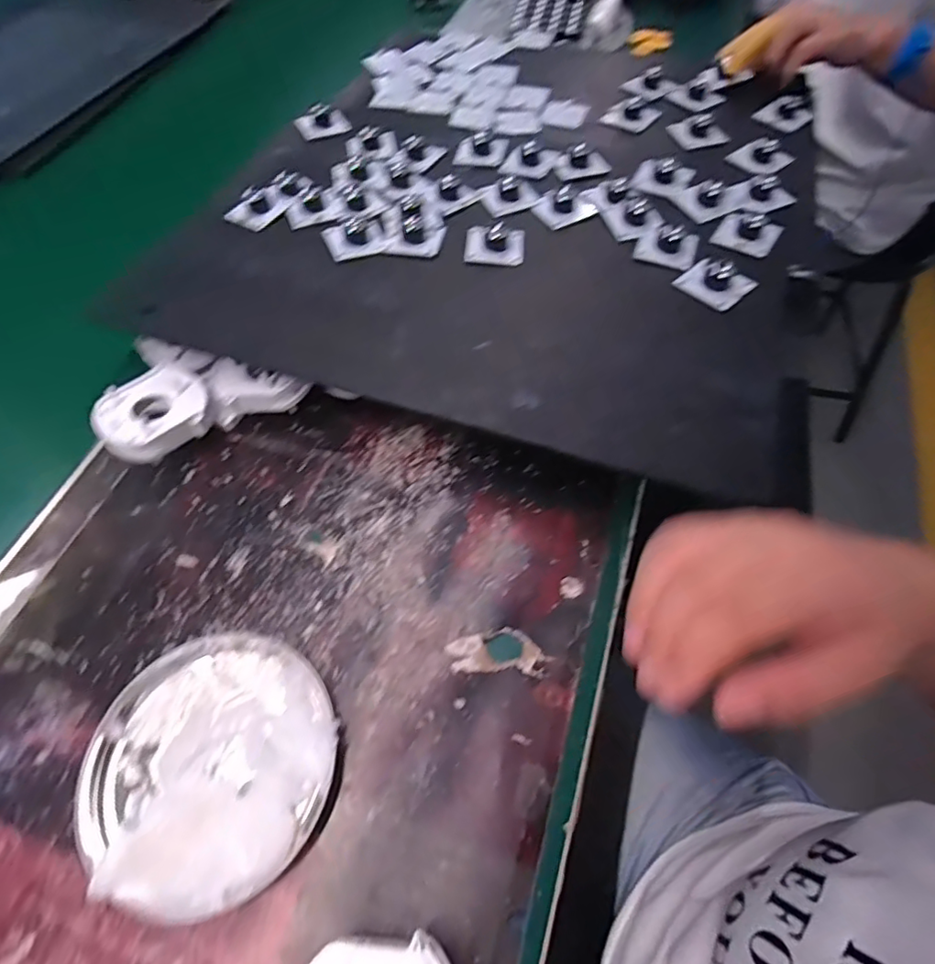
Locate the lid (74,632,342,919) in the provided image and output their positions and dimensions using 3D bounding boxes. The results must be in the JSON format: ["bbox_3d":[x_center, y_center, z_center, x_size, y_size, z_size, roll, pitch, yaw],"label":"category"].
[{"bbox_3d":[-0.136,0.144,0.290,0.129,0.022,0.124,-1,58,2],"label":"lid"}]

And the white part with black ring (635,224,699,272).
[{"bbox_3d":[0.158,-0.191,0.435,0.044,0.018,0.042,15,60,11],"label":"white part with black ring"}]

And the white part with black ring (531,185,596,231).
[{"bbox_3d":[0.081,-0.237,0.463,0.044,0.019,0.042,-20,59,-10],"label":"white part with black ring"}]

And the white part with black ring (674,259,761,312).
[{"bbox_3d":[0.185,-0.152,0.409,0.040,0.019,0.046,-35,63,-18],"label":"white part with black ring"}]

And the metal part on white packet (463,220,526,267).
[{"bbox_3d":[0.021,-0.193,0.435,0.046,0.018,0.043,6,58,6],"label":"metal part on white packet"}]

